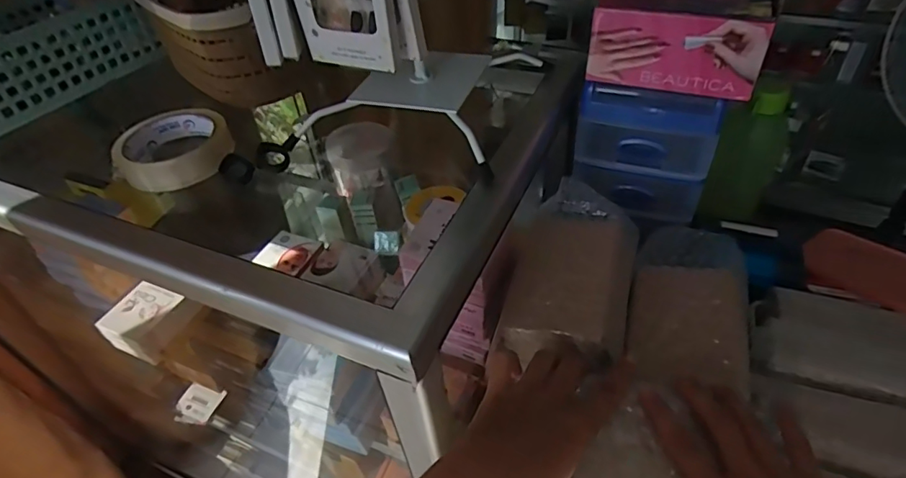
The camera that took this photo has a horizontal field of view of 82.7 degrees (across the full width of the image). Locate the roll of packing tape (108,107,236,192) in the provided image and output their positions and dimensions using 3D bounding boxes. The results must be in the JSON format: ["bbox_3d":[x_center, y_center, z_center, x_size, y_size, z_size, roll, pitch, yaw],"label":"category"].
[{"bbox_3d":[-0.257,-0.084,0.477,0.095,0.038,0.095,-3,43,3],"label":"roll of packing tape"}]

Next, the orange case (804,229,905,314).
[{"bbox_3d":[0.465,0.045,0.550,0.136,0.039,0.088,28,52,31],"label":"orange case"}]

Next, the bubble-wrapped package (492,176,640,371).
[{"bbox_3d":[0.103,0.026,0.442,0.100,0.043,0.178,12,45,17],"label":"bubble-wrapped package"}]

